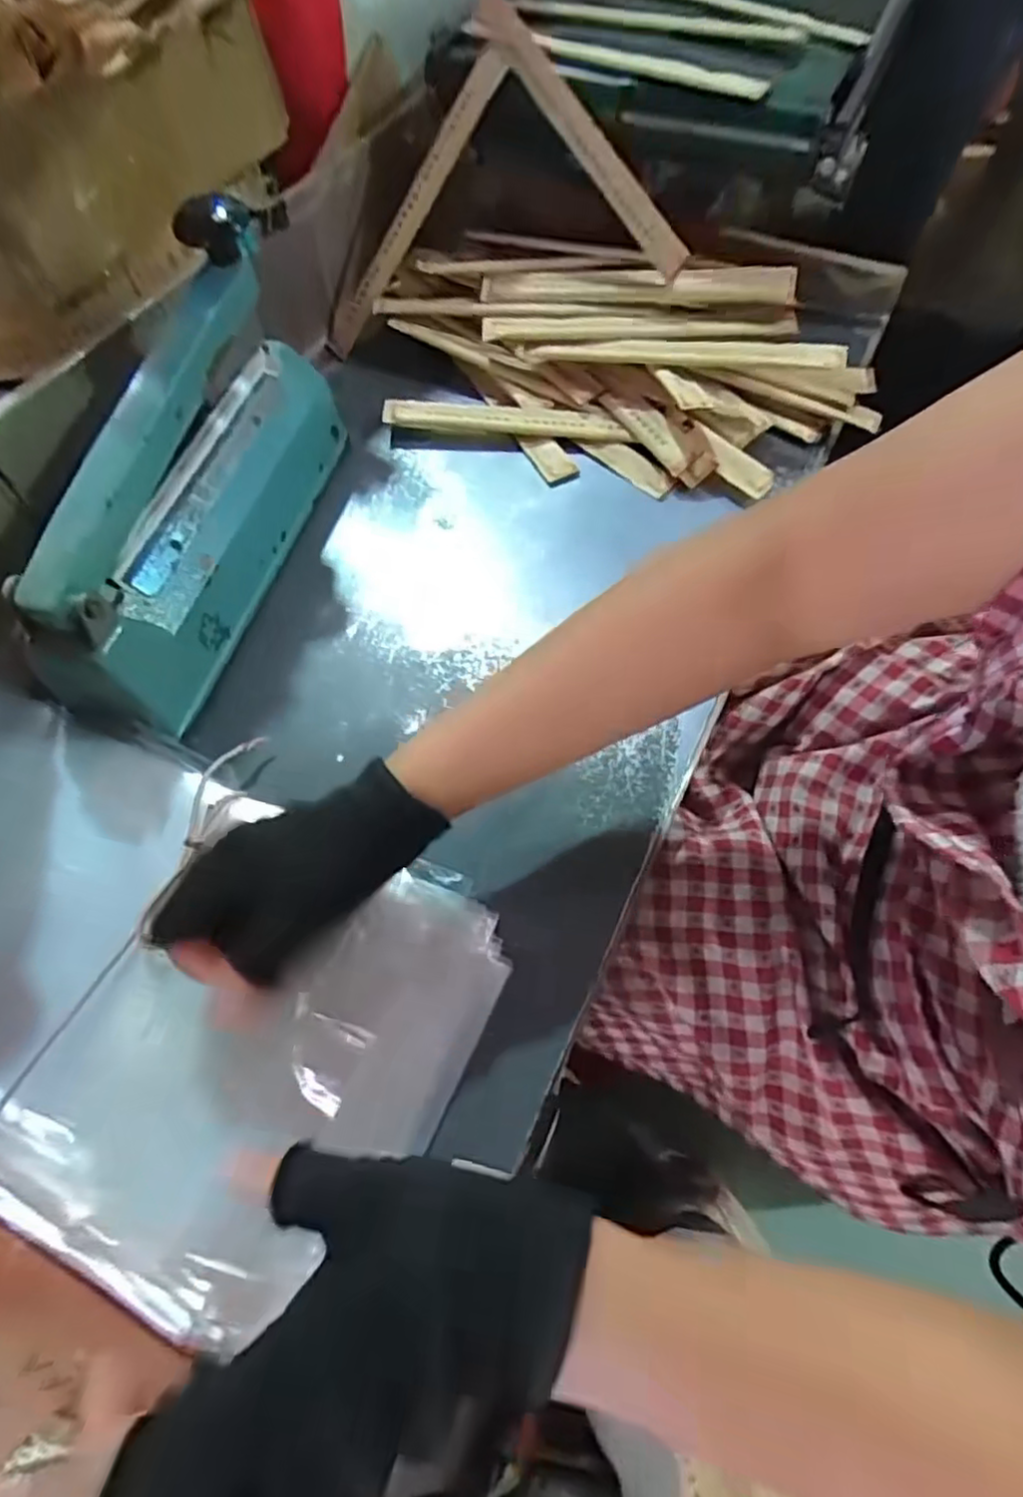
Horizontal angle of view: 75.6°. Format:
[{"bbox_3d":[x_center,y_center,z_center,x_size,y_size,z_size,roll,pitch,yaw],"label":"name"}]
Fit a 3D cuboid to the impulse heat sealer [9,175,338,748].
[{"bbox_3d":[-0.206,-0.177,0.427,0.066,0.155,0.301,15,64,7],"label":"impulse heat sealer"}]

